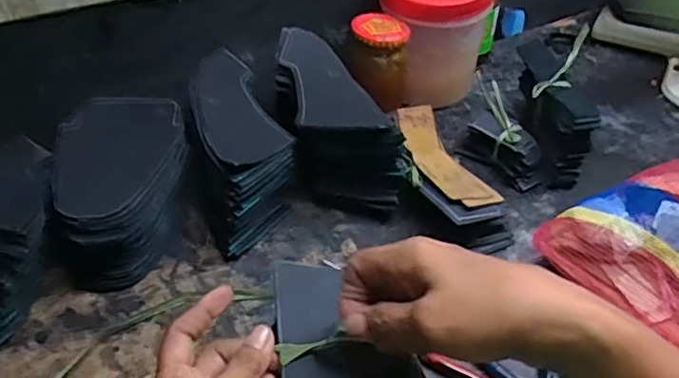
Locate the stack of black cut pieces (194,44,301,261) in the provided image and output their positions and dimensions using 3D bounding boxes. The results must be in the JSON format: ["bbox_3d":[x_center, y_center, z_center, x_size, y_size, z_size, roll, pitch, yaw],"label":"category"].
[{"bbox_3d":[-0.094,-0.040,0.571,0.083,0.094,0.206,-11,43,-13],"label":"stack of black cut pieces"}]

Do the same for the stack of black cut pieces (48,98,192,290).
[{"bbox_3d":[-0.183,0.000,0.531,0.101,0.076,0.169,-7,43,-10],"label":"stack of black cut pieces"}]

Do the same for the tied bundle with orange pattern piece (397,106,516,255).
[{"bbox_3d":[0.092,-0.008,0.573,0.069,0.050,0.163,-18,45,-20],"label":"tied bundle with orange pattern piece"}]

